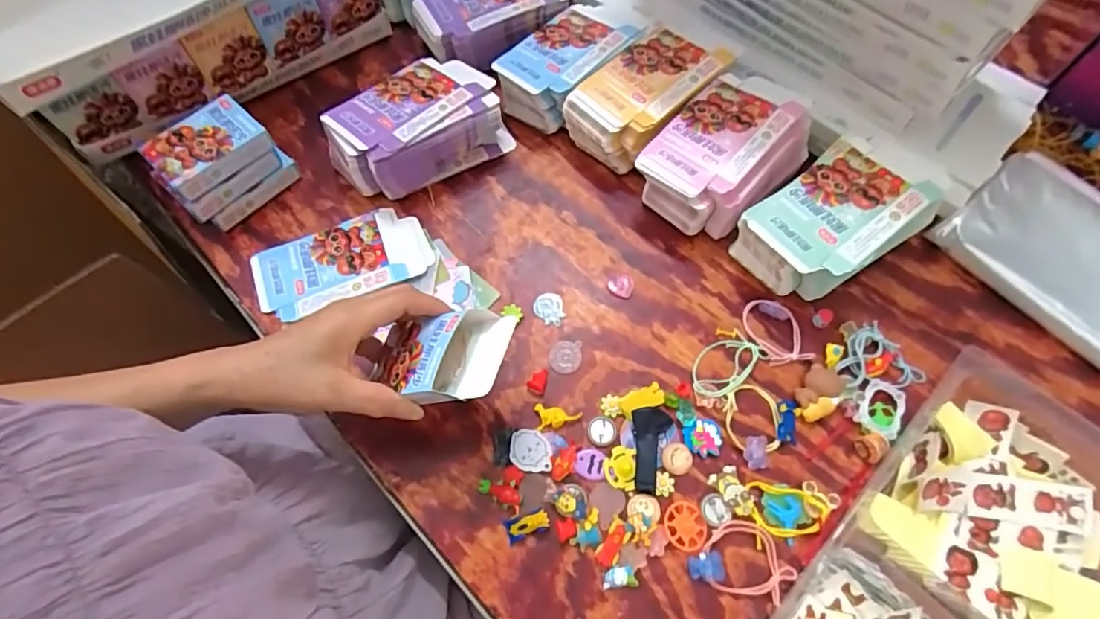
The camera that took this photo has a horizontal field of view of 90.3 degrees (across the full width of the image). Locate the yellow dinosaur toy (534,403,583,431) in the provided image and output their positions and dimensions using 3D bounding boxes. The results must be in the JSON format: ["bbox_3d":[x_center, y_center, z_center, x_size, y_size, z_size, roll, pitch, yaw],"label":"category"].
[{"bbox_3d":[0.007,0.087,0.440,0.037,0.006,0.019,-3,65,2],"label":"yellow dinosaur toy"}]

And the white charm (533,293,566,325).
[{"bbox_3d":[-0.001,0.000,0.484,0.026,0.005,0.031,-12,65,-3],"label":"white charm"}]

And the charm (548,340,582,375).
[{"bbox_3d":[0.013,0.040,0.464,0.027,0.004,0.030,2,65,4],"label":"charm"}]

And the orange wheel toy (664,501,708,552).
[{"bbox_3d":[0.100,0.159,0.403,0.032,0.004,0.033,-1,65,3],"label":"orange wheel toy"}]

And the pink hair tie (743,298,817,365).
[{"bbox_3d":[0.192,0.018,0.465,0.043,0.008,0.058,-13,65,-3],"label":"pink hair tie"}]

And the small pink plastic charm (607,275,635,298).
[{"bbox_3d":[0.066,-0.022,0.496,0.022,0.004,0.022,35,71,17],"label":"small pink plastic charm"}]

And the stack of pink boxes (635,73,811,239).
[{"bbox_3d":[0.162,-0.140,0.507,0.100,0.072,0.147,40,73,19],"label":"stack of pink boxes"}]

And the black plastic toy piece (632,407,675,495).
[{"bbox_3d":[0.081,0.108,0.422,0.031,0.012,0.063,-2,65,2],"label":"black plastic toy piece"}]

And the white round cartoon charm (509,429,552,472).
[{"bbox_3d":[-0.015,0.111,0.431,0.032,0.004,0.030,1,68,-3],"label":"white round cartoon charm"}]

